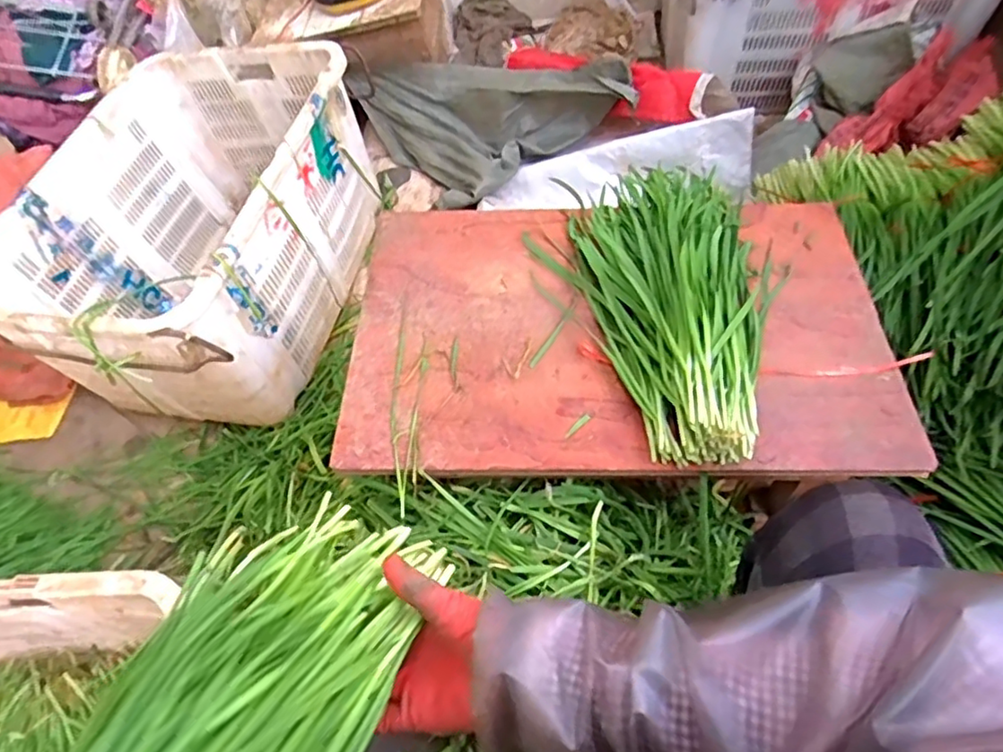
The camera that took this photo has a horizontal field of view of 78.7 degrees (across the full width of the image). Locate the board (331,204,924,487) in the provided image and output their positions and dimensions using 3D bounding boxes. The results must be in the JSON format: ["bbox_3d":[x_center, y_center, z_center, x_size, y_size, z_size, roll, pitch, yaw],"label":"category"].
[{"bbox_3d":[0.128,-0.063,0.713,0.592,0.036,0.393,-1,57,4],"label":"board"}]

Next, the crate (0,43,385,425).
[{"bbox_3d":[-0.550,-0.270,1.157,0.480,0.362,0.713,5,58,8],"label":"crate"}]

